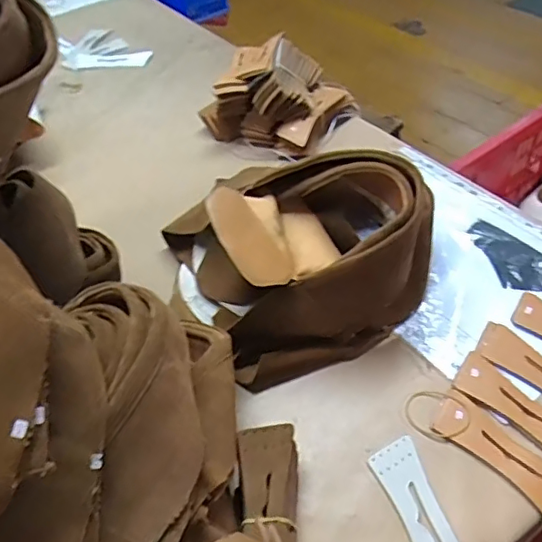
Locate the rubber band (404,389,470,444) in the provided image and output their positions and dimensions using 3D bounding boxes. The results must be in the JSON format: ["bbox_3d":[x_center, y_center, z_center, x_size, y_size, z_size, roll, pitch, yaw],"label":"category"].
[{"bbox_3d":[0.141,0.123,0.480,0.053,0.009,0.046,26,54,26],"label":"rubber band"}]

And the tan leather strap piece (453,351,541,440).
[{"bbox_3d":[0.215,0.118,0.472,0.040,0.006,0.126,-37,55,-27],"label":"tan leather strap piece"}]

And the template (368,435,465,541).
[{"bbox_3d":[0.116,0.185,0.417,0.038,0.005,0.127,-16,48,-13],"label":"template"}]

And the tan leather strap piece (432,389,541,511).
[{"bbox_3d":[0.190,0.146,0.446,0.042,0.004,0.127,-35,54,-25],"label":"tan leather strap piece"}]

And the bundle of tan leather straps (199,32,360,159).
[{"bbox_3d":[0.010,-0.242,0.764,0.163,0.091,0.146,23,52,23],"label":"bundle of tan leather straps"}]

